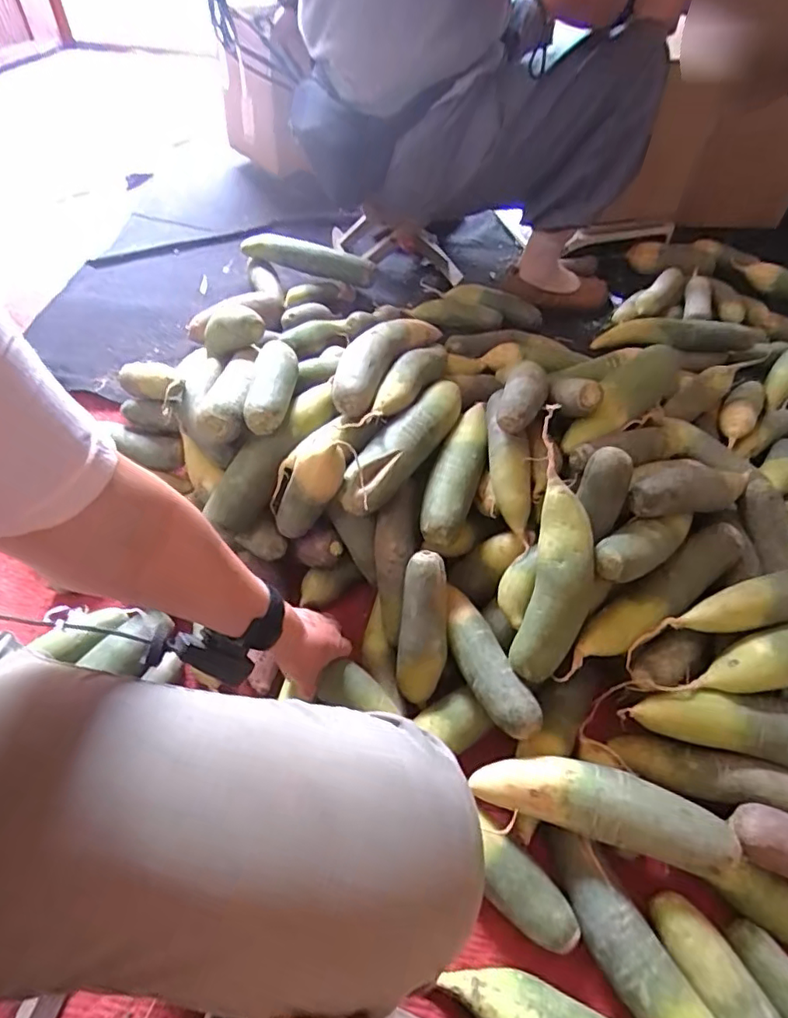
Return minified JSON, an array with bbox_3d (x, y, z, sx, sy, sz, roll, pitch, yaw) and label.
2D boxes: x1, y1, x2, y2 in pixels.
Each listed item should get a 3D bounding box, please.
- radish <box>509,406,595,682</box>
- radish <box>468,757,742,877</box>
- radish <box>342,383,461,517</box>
[{"bbox_3d":[0.175,0.044,0.613,0.061,0.051,0.275,7,87,2],"label":"radish"},{"bbox_3d":[0.207,0.299,0.586,0.244,0.060,0.065,16,54,8],"label":"radish"},{"bbox_3d":[0.021,-0.084,0.715,0.054,0.050,0.235,34,58,20],"label":"radish"}]

